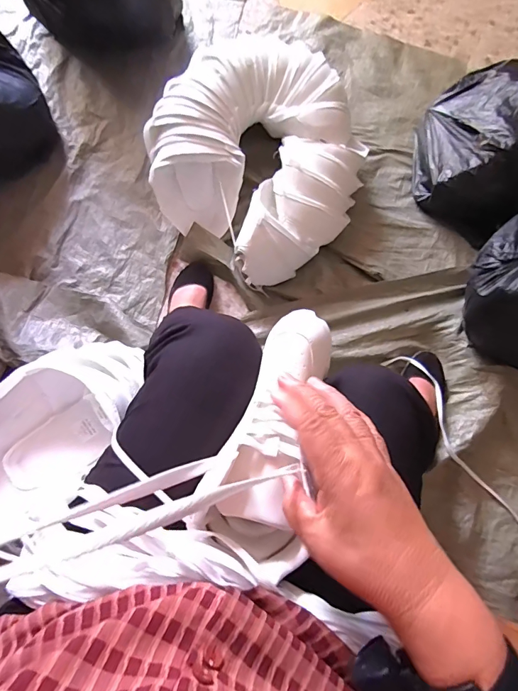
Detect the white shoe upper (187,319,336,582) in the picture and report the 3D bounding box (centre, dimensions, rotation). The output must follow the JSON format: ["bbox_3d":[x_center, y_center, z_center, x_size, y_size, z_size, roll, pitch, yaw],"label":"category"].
[{"bbox_3d":[0.016,0.073,0.361,0.090,0.067,0.228,16,75,2],"label":"white shoe upper"}]

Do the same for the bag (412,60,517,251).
[{"bbox_3d":[0.590,-0.459,0.893,0.440,0.177,0.345,-16,77,-4],"label":"bag"}]

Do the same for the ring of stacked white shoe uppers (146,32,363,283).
[{"bbox_3d":[0.005,-0.421,0.892,0.455,0.158,0.433,0,77,0],"label":"ring of stacked white shoe uppers"}]

